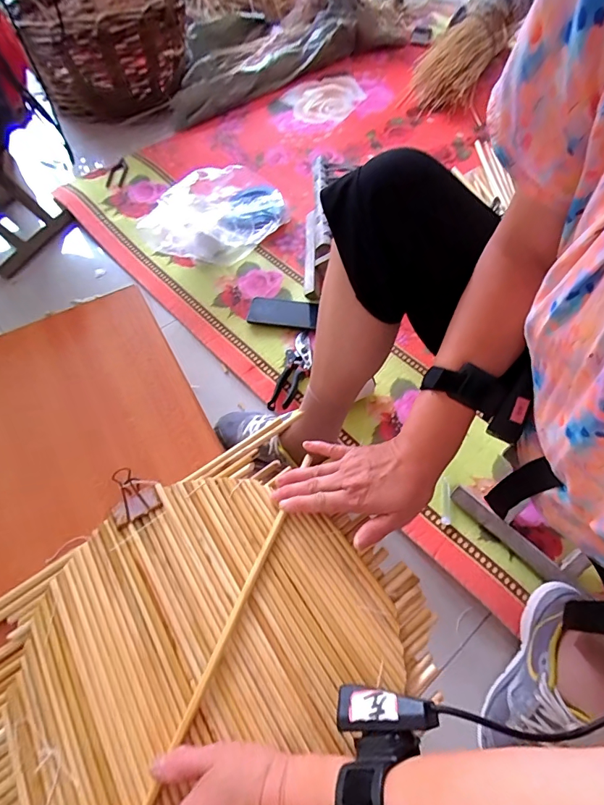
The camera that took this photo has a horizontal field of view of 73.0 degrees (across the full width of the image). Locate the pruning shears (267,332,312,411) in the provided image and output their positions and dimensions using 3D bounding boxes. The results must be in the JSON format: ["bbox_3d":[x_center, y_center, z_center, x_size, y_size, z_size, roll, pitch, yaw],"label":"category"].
[{"bbox_3d":[-0.015,-0.067,0.814,0.057,0.021,0.189,12,62,7],"label":"pruning shears"}]

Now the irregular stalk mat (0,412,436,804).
[{"bbox_3d":[-0.103,0.247,0.369,0.427,0.025,0.338,-33,67,-17],"label":"irregular stalk mat"}]

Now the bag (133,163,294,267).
[{"bbox_3d":[-0.209,-0.453,0.970,0.350,0.123,0.244,-23,64,-12],"label":"bag"}]

